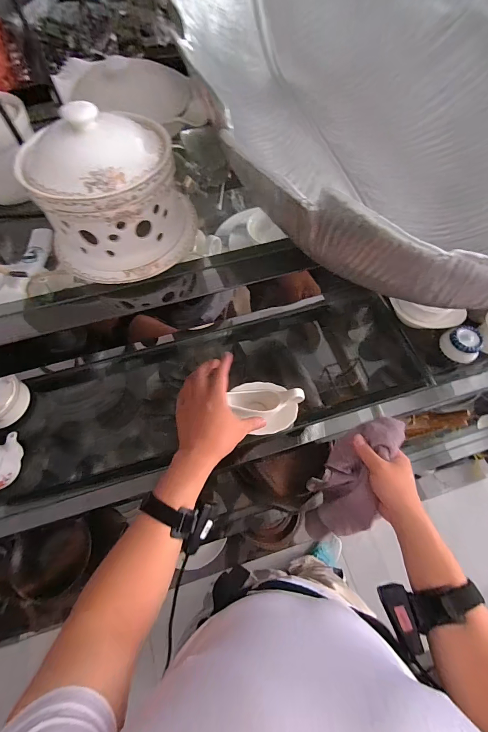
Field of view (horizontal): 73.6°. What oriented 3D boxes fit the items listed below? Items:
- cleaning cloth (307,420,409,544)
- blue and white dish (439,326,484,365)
[{"bbox_3d":[0.177,0.200,0.546,0.099,0.073,0.250,27,111,14],"label":"cleaning cloth"},{"bbox_3d":[0.412,-0.041,0.614,0.064,0.039,0.067,-2,63,0],"label":"blue and white dish"}]

